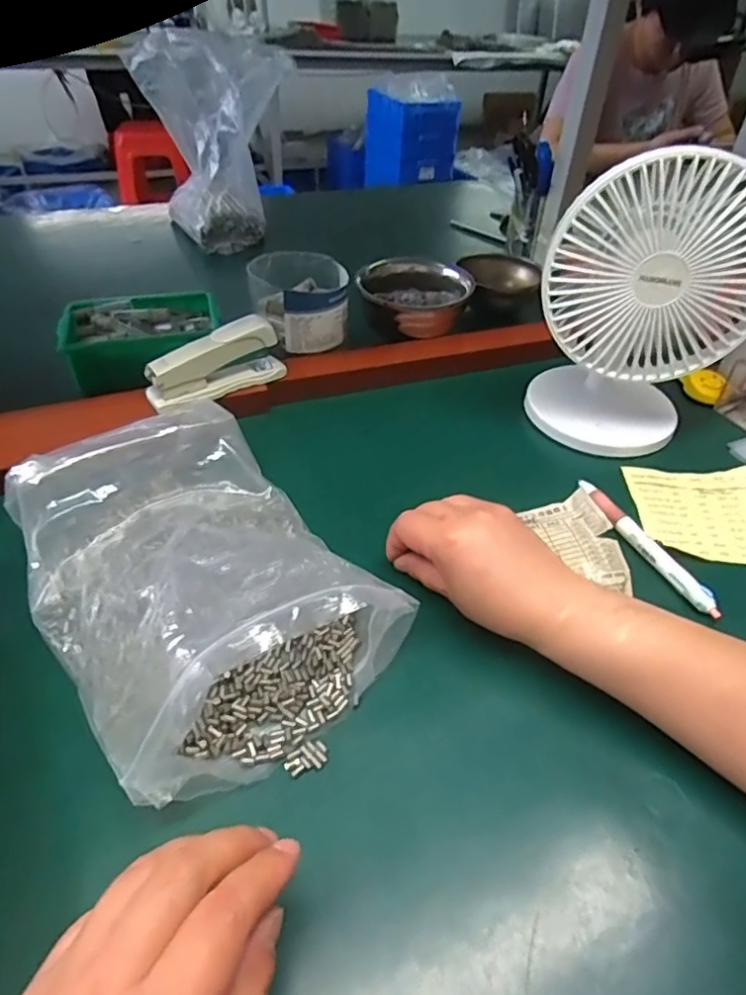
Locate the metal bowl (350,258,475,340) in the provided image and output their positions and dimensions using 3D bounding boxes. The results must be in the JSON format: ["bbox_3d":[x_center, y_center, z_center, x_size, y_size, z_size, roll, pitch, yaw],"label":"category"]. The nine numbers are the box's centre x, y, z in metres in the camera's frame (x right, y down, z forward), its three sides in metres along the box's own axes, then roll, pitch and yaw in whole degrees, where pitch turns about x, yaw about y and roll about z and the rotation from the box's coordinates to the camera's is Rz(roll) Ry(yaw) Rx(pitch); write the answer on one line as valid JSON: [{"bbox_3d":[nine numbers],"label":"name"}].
[{"bbox_3d":[0.043,-0.219,0.644,0.110,0.054,0.110,2,42,-2],"label":"metal bowl"}]

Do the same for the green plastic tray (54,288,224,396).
[{"bbox_3d":[-0.224,-0.156,0.585,0.147,0.052,0.102,-9,44,-13],"label":"green plastic tray"}]

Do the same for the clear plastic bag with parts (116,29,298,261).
[{"bbox_3d":[-0.214,-0.496,0.823,0.199,0.216,0.174,-8,43,-12],"label":"clear plastic bag with parts"}]

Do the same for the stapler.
[{"bbox_3d":[-0.138,-0.119,0.517,0.120,0.055,0.028,-26,50,-29],"label":"stapler"}]

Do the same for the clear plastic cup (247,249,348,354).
[{"bbox_3d":[-0.074,-0.204,0.606,0.099,0.063,0.110,-5,43,-9],"label":"clear plastic cup"}]

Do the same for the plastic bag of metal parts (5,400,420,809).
[{"bbox_3d":[-0.105,0.043,0.361,0.171,0.071,0.228,-27,50,-29],"label":"plastic bag of metal parts"}]

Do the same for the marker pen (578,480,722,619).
[{"bbox_3d":[0.198,0.034,0.436,0.012,0.015,0.139,-15,45,-20],"label":"marker pen"}]

